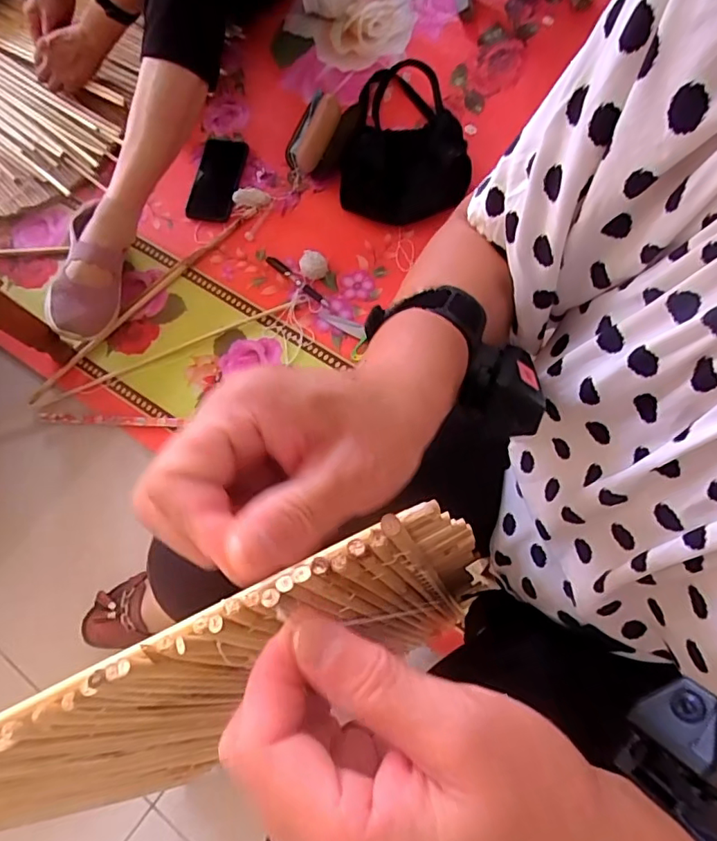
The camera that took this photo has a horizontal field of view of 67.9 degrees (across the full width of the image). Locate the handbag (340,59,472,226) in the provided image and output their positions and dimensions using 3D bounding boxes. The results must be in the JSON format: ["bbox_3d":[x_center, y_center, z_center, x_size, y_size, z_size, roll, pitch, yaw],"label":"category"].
[{"bbox_3d":[0.076,-0.506,0.937,0.216,0.090,0.327,-2,75,2],"label":"handbag"}]

